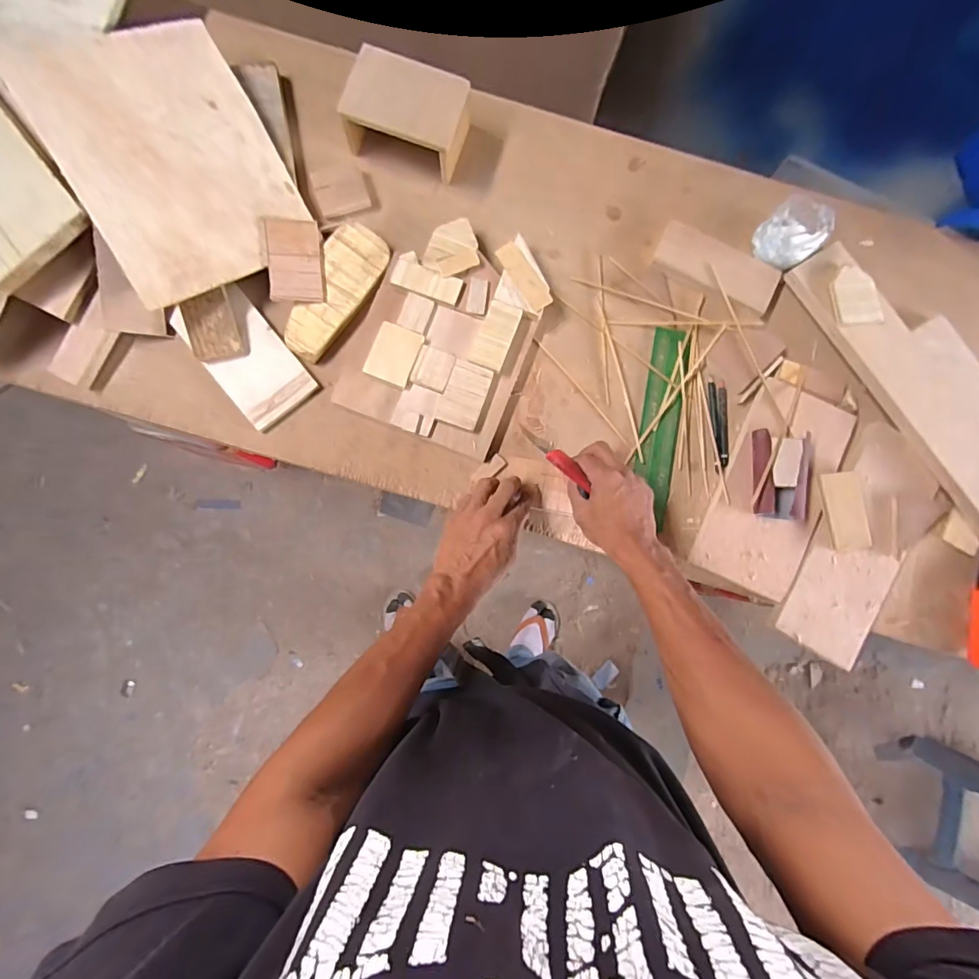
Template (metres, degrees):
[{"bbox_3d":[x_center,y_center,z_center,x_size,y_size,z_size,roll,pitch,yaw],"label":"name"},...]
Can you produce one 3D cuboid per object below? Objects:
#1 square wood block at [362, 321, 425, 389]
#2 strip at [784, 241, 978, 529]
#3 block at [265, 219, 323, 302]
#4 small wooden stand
[{"bbox_3d":[-0.111,-0.157,0.553,0.052,0.011,0.063,22,82,0],"label":"square wood block"},{"bbox_3d":[0.515,-0.125,0.579,0.101,0.017,0.392,-34,86,-10],"label":"strip"},{"bbox_3d":[-0.227,-0.267,0.557,0.056,0.020,0.093,-6,83,-3],"label":"block"},{"bbox_3d":[-0.098,-0.449,0.573,0.132,0.064,0.099,17,82,-1],"label":"small wooden stand"}]

